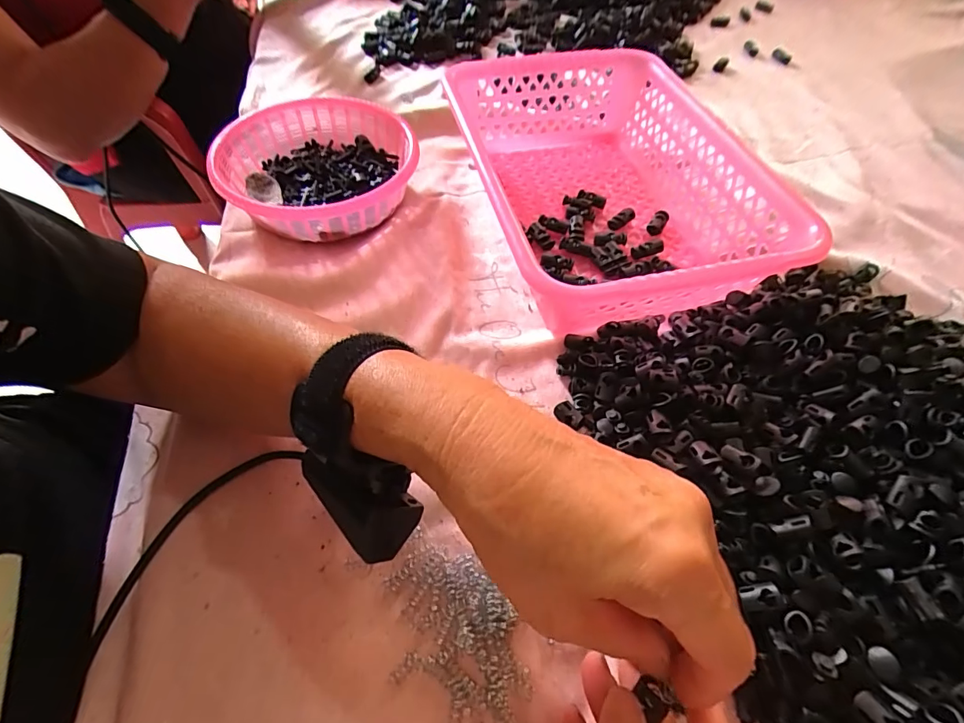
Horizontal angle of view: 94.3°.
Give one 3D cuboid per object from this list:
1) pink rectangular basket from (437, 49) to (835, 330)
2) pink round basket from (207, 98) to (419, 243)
[{"bbox_3d":[0.099,-0.154,0.384,0.206,0.074,0.307,-11,57,-9],"label":"pink rectangular basket"},{"bbox_3d":[-0.146,-0.170,0.401,0.166,0.049,0.165,-1,56,-2],"label":"pink round basket"}]

